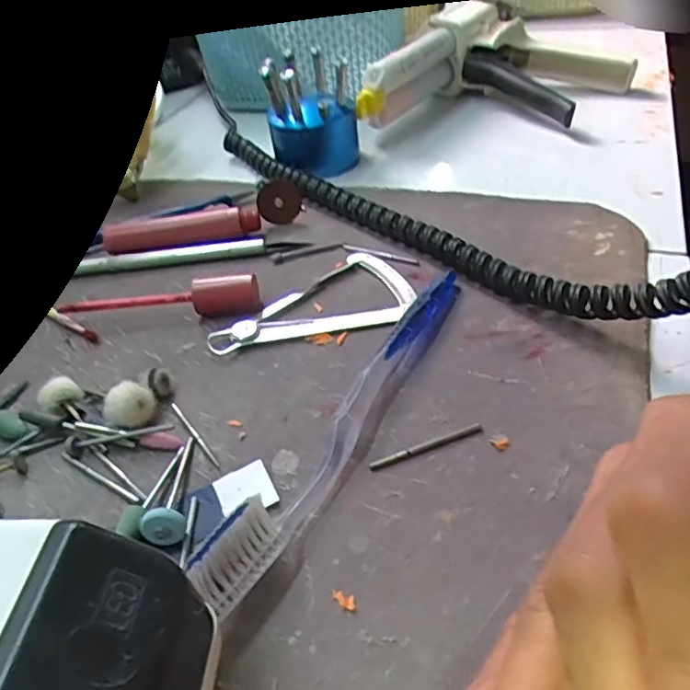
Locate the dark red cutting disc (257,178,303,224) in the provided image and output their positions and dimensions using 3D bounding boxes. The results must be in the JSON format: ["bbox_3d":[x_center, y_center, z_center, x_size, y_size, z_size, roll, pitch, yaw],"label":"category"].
[{"bbox_3d":[-0.038,-0.083,0.356,0.025,0.026,0.004,16,31,-9],"label":"dark red cutting disc"}]

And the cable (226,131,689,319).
[{"bbox_3d":[0.066,-0.063,0.294,0.047,0.081,0.432,-34,33,-28],"label":"cable"}]

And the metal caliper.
[{"bbox_3d":[-0.010,-0.014,0.286,0.095,0.005,0.053,-33,47,-27],"label":"metal caliper"}]

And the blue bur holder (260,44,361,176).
[{"bbox_3d":[-0.021,-0.153,0.406,0.050,0.062,0.051,19,47,27],"label":"blue bur holder"}]

